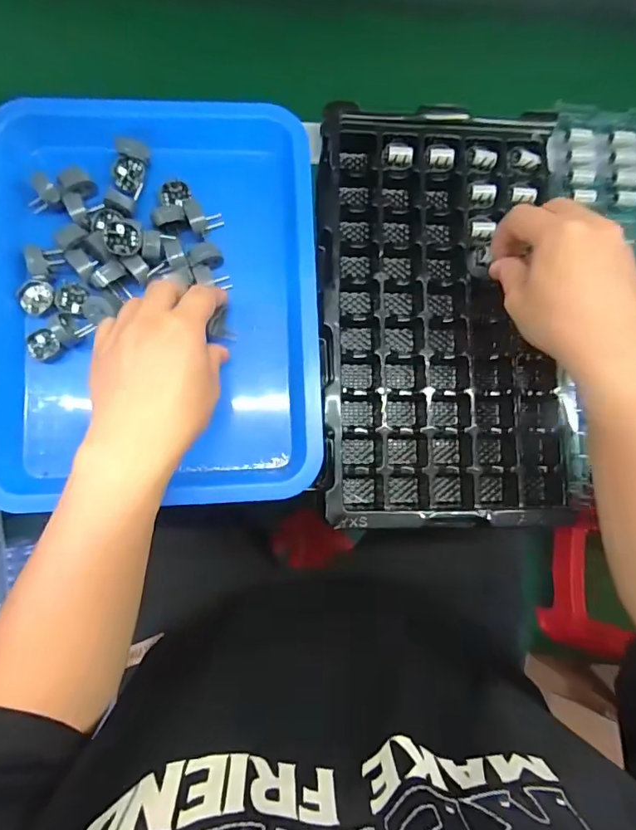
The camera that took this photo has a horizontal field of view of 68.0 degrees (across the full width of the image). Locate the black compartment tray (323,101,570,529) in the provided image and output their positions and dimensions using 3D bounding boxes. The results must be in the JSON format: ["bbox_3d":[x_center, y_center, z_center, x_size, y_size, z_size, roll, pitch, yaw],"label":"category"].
[{"bbox_3d":[0.105,-0.089,0.412,0.201,0.046,0.347,0,82,-5],"label":"black compartment tray"}]

